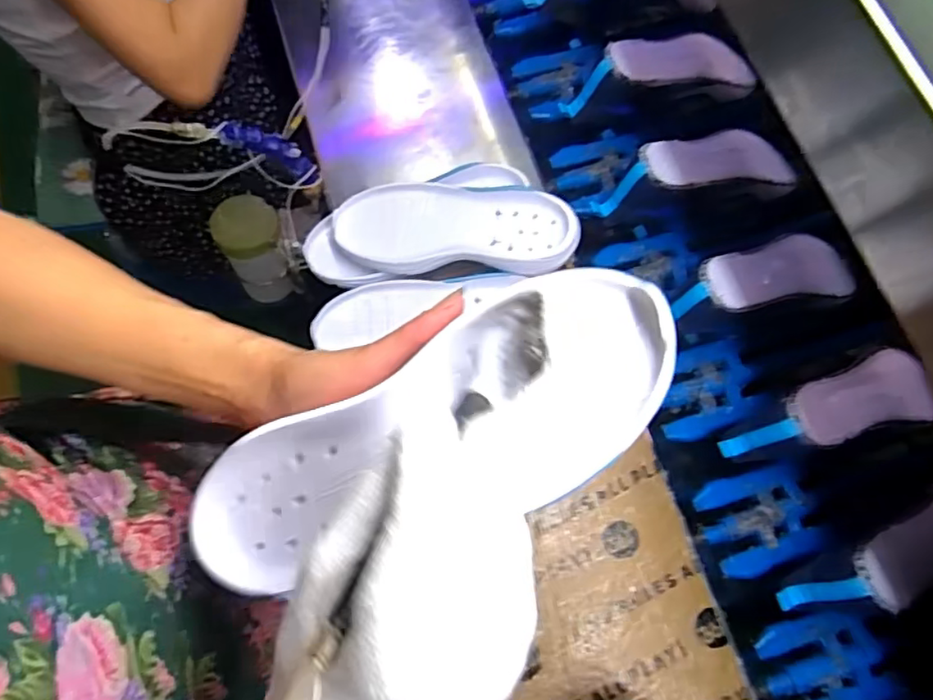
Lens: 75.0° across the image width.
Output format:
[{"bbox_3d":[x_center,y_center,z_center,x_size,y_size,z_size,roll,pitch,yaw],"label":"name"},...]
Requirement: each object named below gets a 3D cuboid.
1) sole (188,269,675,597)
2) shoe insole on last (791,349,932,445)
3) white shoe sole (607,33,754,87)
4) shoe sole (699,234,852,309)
[{"bbox_3d":[-0.030,0.040,0.273,0.248,0.044,0.091,-25,76,15],"label":"sole"},{"bbox_3d":[0.381,0.047,0.582,0.185,0.009,0.070,-12,76,-21],"label":"shoe insole on last"},{"bbox_3d":[0.248,-0.342,0.713,0.194,0.014,0.064,-9,75,-21],"label":"white shoe sole"},{"bbox_3d":[0.319,-0.079,0.624,0.193,0.007,0.070,-10,75,-22],"label":"shoe sole"}]

